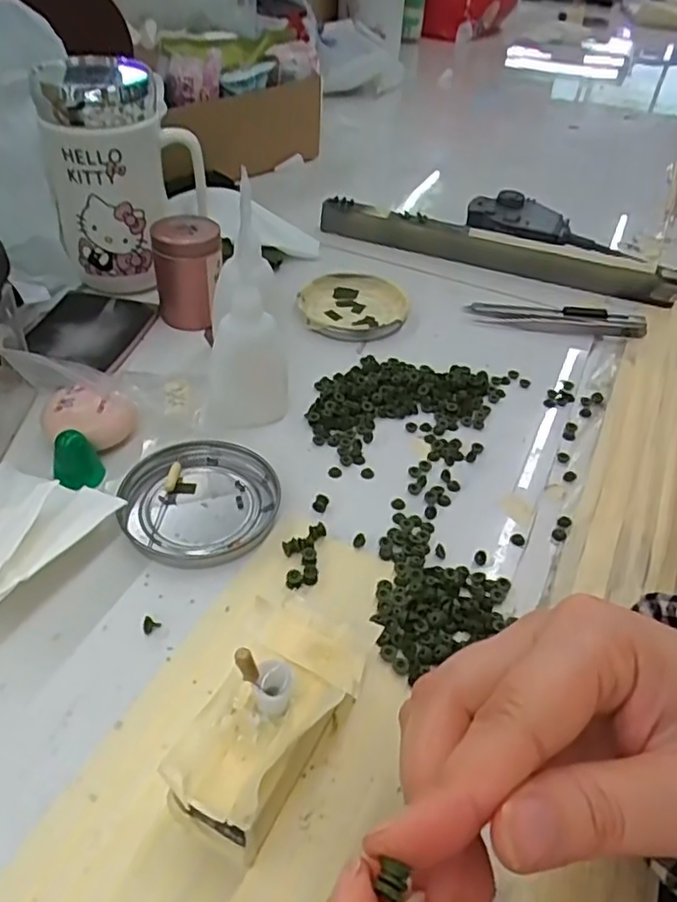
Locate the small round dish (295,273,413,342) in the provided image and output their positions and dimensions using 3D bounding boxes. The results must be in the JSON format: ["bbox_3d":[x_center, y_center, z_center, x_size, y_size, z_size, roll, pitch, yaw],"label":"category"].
[{"bbox_3d":[0.011,-0.108,0.483,0.077,0.008,0.082,3,43,-3],"label":"small round dish"}]

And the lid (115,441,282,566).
[{"bbox_3d":[-0.069,0.025,0.334,0.077,0.011,0.071,3,43,-3],"label":"lid"}]

